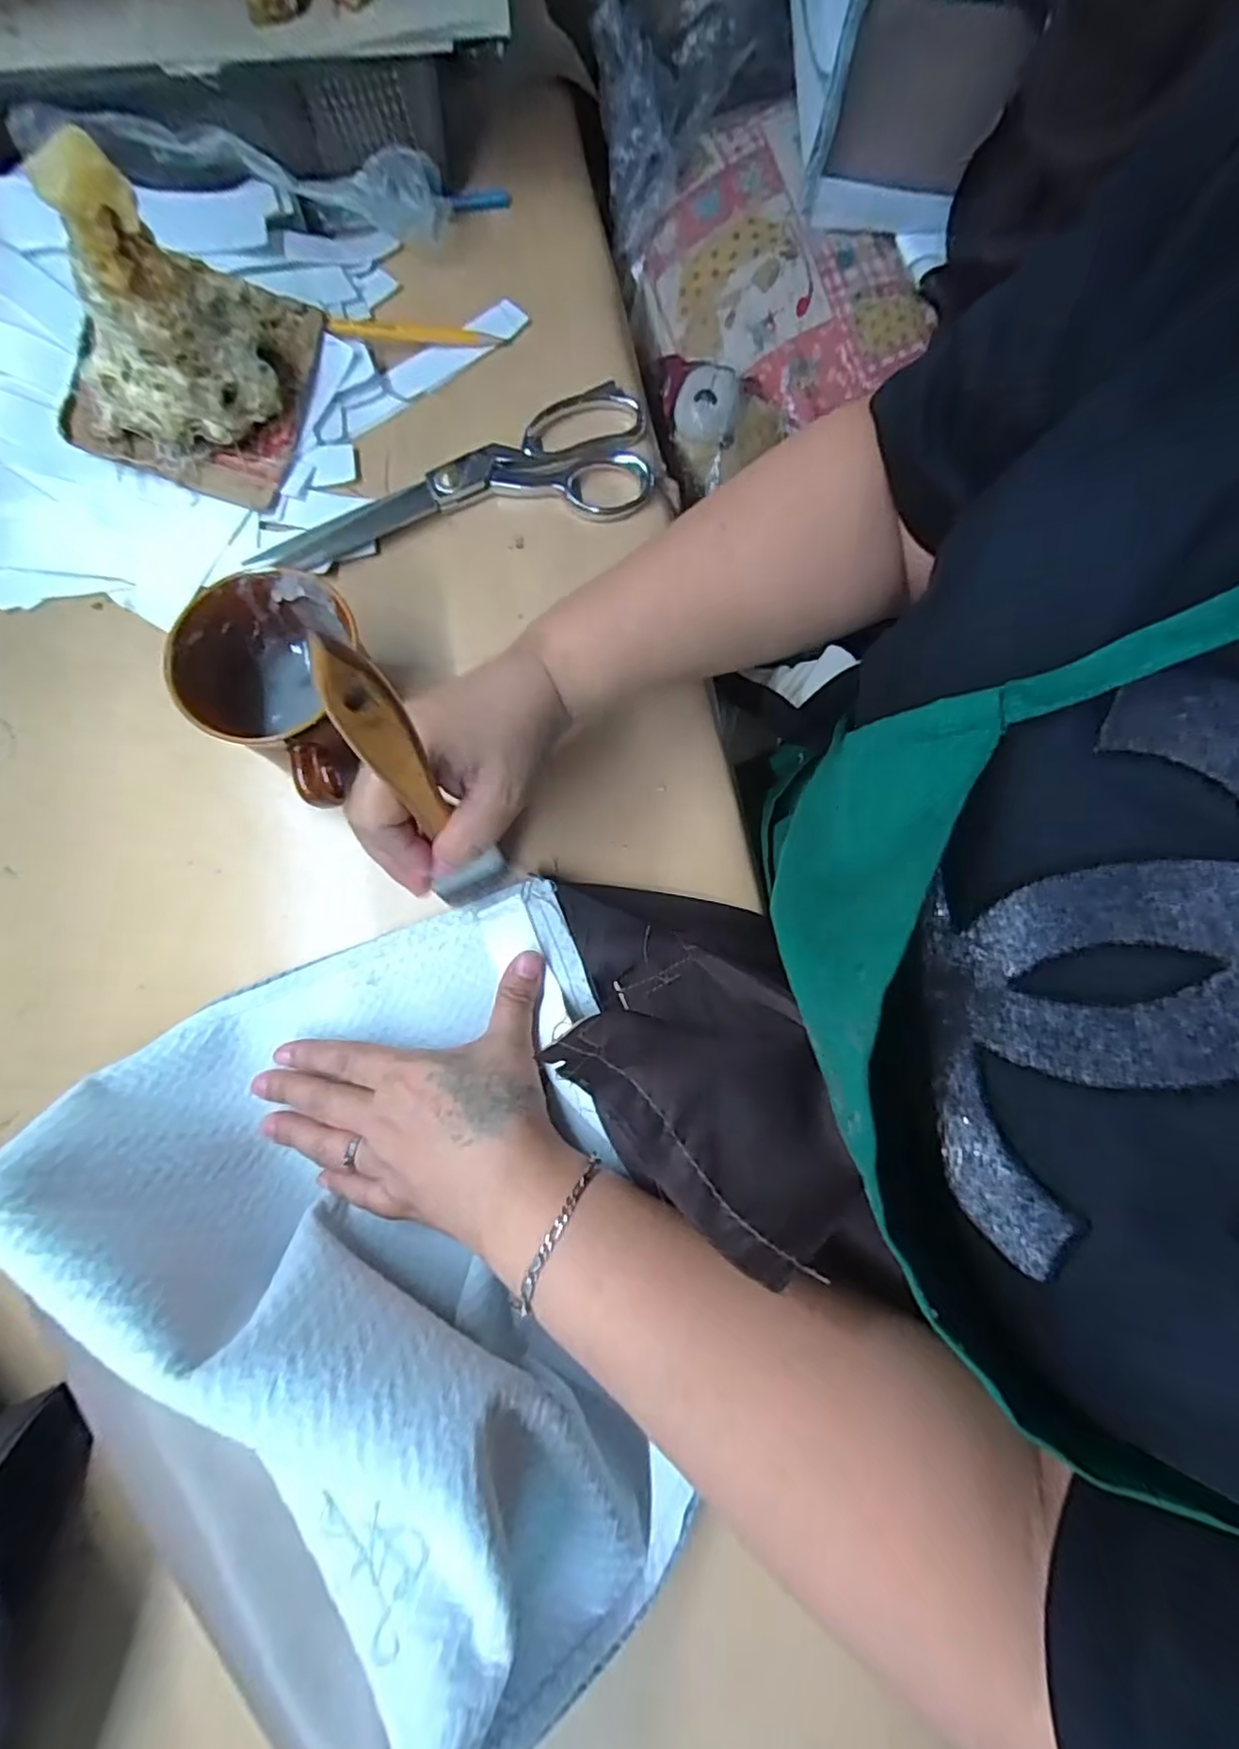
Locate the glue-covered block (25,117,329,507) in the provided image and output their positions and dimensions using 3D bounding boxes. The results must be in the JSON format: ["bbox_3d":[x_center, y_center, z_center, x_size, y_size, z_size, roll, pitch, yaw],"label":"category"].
[{"bbox_3d":[-0.242,-0.295,0.328,0.109,0.129,0.123,11,80,3],"label":"glue-covered block"}]

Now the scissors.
[{"bbox_3d":[-0.095,-0.233,0.374,0.226,0.013,0.081,-10,79,-1],"label":"scissors"}]

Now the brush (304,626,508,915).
[{"bbox_3d":[-0.078,-0.028,0.254,0.032,0.175,0.012,-10,66,-1],"label":"brush"}]

